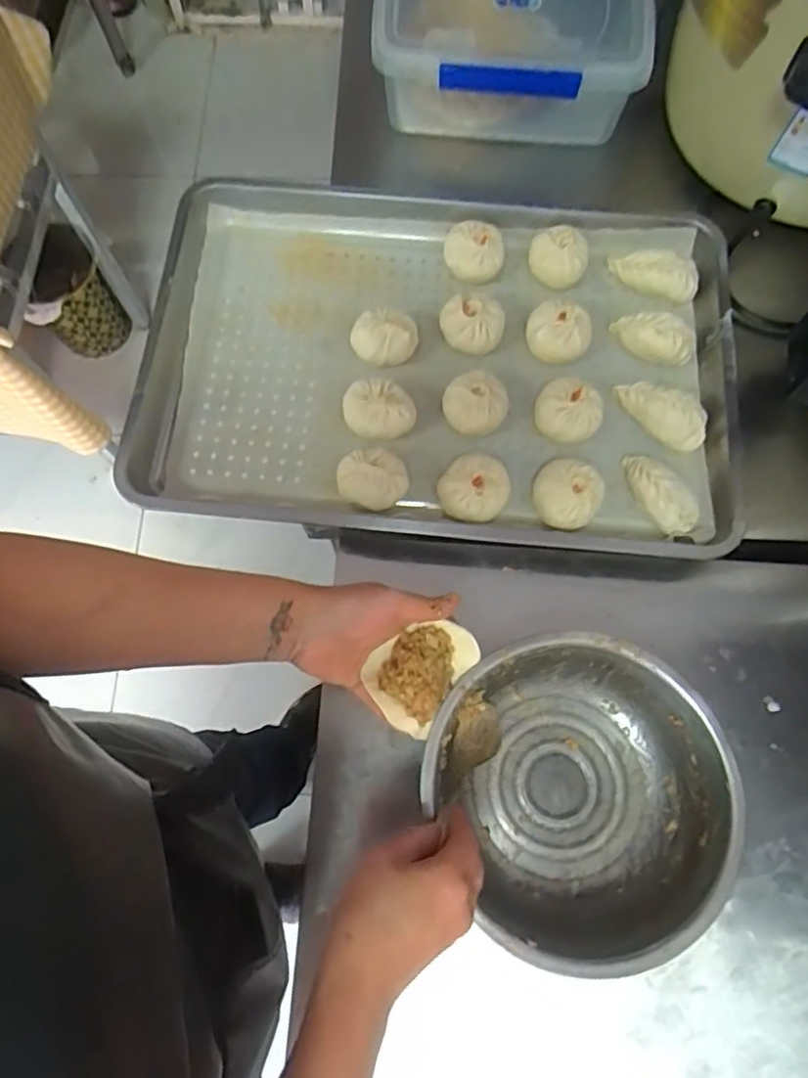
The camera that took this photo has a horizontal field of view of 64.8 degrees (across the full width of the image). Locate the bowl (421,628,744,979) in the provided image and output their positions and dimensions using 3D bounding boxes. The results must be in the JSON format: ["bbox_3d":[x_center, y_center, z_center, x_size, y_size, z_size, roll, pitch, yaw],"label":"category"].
[{"bbox_3d":[0.140,0.201,0.517,0.212,0.083,0.226,0,70,1],"label":"bowl"}]

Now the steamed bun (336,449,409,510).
[{"bbox_3d":[-0.030,-0.057,0.615,0.067,0.040,0.061,-1,73,0],"label":"steamed bun"}]

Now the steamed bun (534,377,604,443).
[{"bbox_3d":[0.165,-0.127,0.640,0.063,0.034,0.061,0,73,1],"label":"steamed bun"}]

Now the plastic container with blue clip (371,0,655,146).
[{"bbox_3d":[0.124,-0.581,0.754,0.309,0.108,0.212,4,73,2],"label":"plastic container with blue clip"}]

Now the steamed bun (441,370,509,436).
[{"bbox_3d":[0.070,-0.137,0.645,0.062,0.041,0.058,0,73,1],"label":"steamed bun"}]

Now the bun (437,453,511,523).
[{"bbox_3d":[0.067,-0.046,0.613,0.062,0.037,0.065,0,73,1],"label":"bun"}]

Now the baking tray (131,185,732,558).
[{"bbox_3d":[0.036,-0.186,0.667,0.597,0.050,0.393,5,73,2],"label":"baking tray"}]

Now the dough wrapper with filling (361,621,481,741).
[{"bbox_3d":[0.012,0.102,0.498,0.063,0.034,0.088,34,74,12],"label":"dough wrapper with filling"}]

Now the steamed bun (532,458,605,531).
[{"bbox_3d":[0.155,-0.041,0.607,0.063,0.036,0.063,0,73,1],"label":"steamed bun"}]

